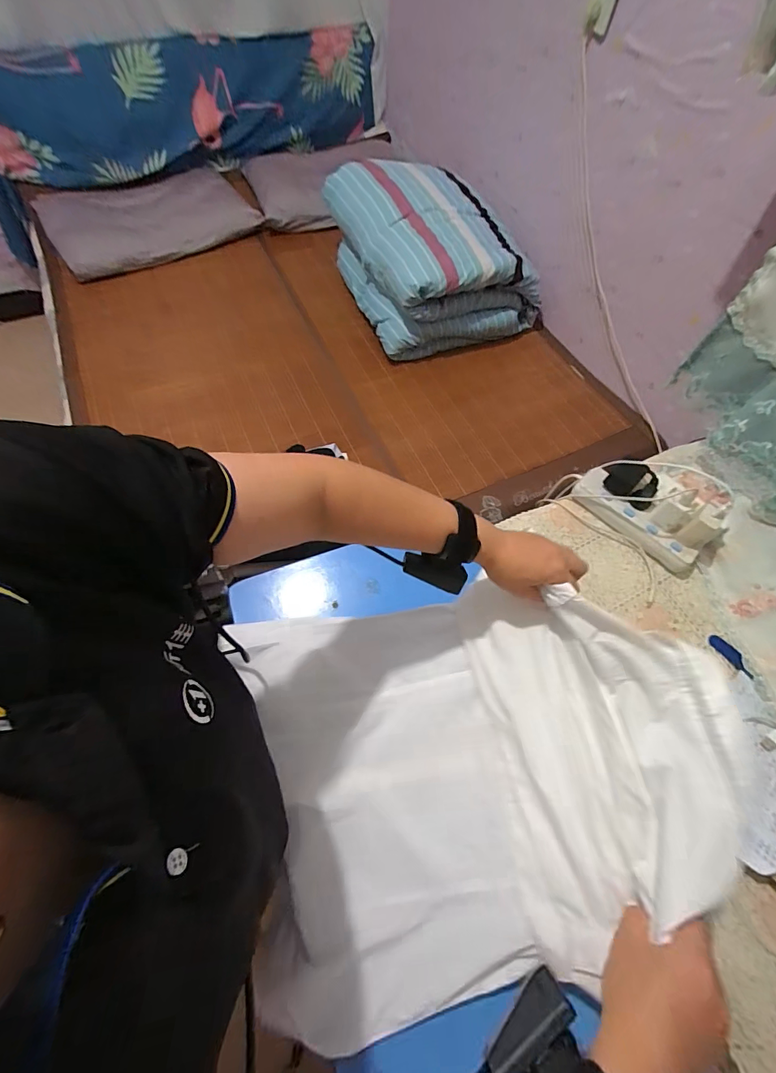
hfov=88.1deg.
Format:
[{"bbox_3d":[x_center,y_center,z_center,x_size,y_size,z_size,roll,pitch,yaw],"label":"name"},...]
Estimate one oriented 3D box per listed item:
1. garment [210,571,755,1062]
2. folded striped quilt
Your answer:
[{"bbox_3d":[0.075,0.242,0.420,0.463,0.186,0.398,-8,65,-7],"label":"garment"},{"bbox_3d":[0.119,-0.932,1.345,0.497,0.312,0.670,-22,67,-13],"label":"folded striped quilt"}]

